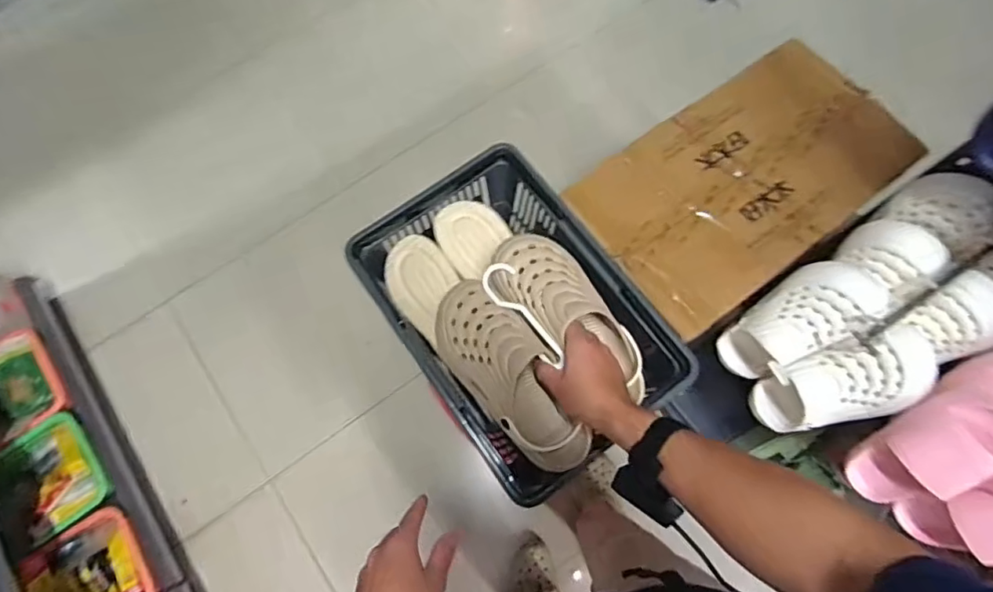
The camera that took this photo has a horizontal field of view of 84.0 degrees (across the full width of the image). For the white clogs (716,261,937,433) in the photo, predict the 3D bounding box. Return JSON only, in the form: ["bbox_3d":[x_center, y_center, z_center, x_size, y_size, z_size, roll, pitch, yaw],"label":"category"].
[{"bbox_3d":[0.478,0.087,0.843,0.111,0.264,0.221,-19,74,-49],"label":"white clogs"}]

